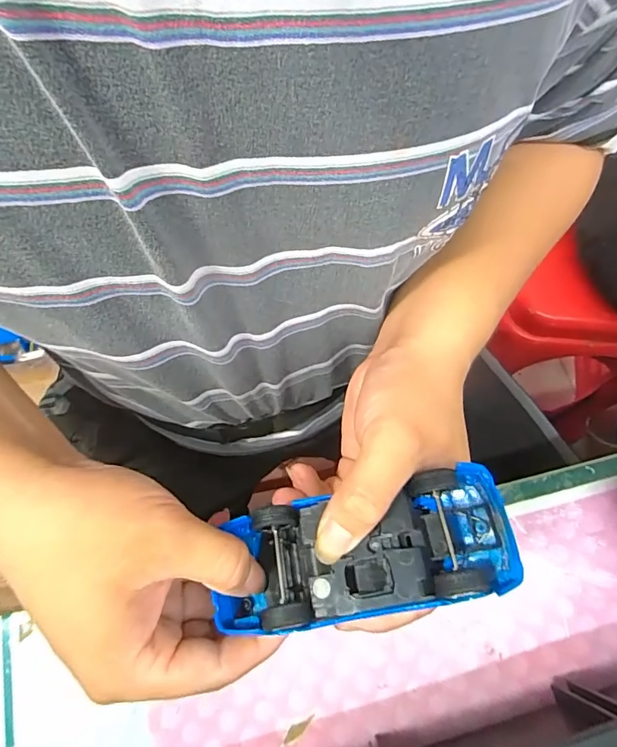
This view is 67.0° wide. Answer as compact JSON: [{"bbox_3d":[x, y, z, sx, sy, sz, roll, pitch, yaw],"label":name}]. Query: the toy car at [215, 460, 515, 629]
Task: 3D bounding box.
[{"bbox_3d":[0.022,0.079,0.208,0.128,0.031,0.051,-17,73,10],"label":"toy car"}]

